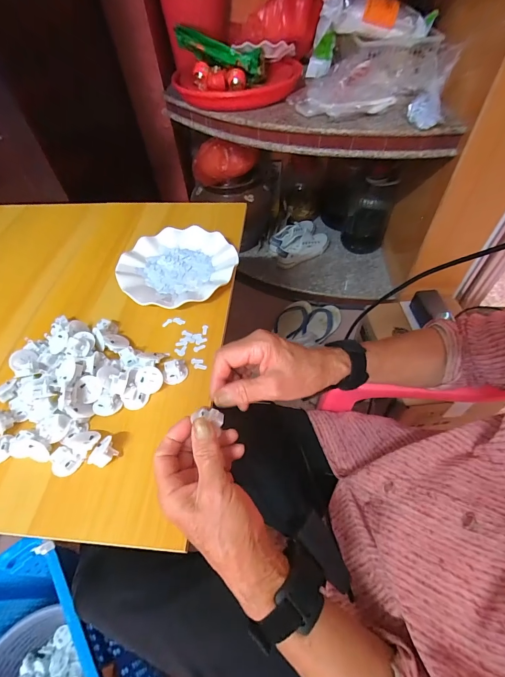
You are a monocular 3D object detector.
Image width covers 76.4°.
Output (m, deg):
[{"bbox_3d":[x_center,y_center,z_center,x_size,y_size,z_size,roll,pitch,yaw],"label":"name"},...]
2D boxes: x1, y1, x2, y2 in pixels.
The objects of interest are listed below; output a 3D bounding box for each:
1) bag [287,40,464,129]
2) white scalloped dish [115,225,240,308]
[{"bbox_3d":[0.268,-0.606,0.752,0.352,0.102,0.197,18,56,16],"label":"bag"},{"bbox_3d":[-0.122,-0.118,0.524,0.180,0.023,0.177,-2,53,2],"label":"white scalloped dish"}]

